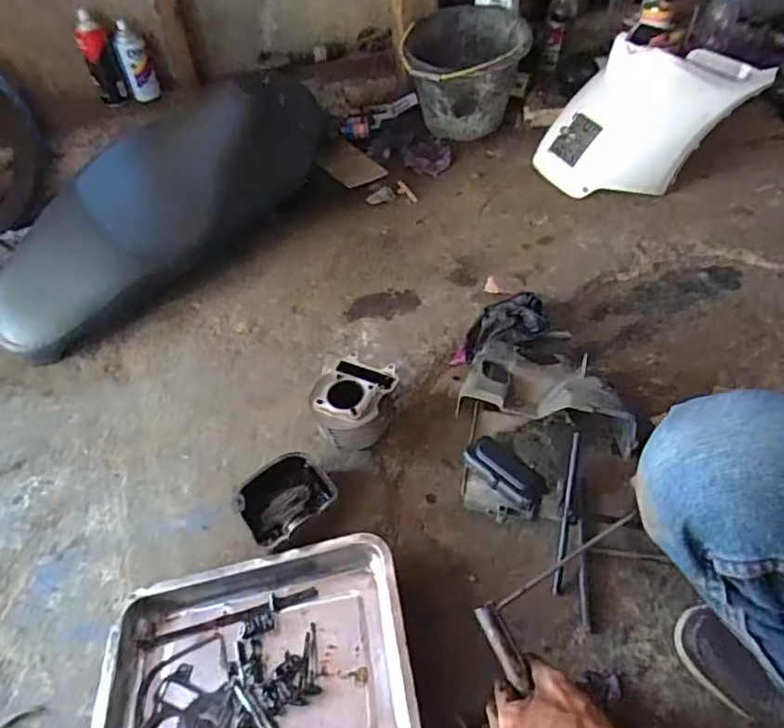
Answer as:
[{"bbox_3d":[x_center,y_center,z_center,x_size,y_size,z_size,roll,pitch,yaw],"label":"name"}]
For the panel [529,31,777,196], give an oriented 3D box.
[{"bbox_3d":[0.483,-0.480,1.102,0.265,0.369,0.084,42,26,5],"label":"panel"}]

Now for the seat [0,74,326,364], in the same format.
[{"bbox_3d":[-0.489,-0.363,1.202,0.284,0.211,0.850,24,57,23],"label":"seat"}]

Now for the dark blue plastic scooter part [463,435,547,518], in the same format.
[{"bbox_3d":[0.144,0.139,0.715,0.050,0.031,0.112,-35,56,-25],"label":"dark blue plastic scooter part"}]

